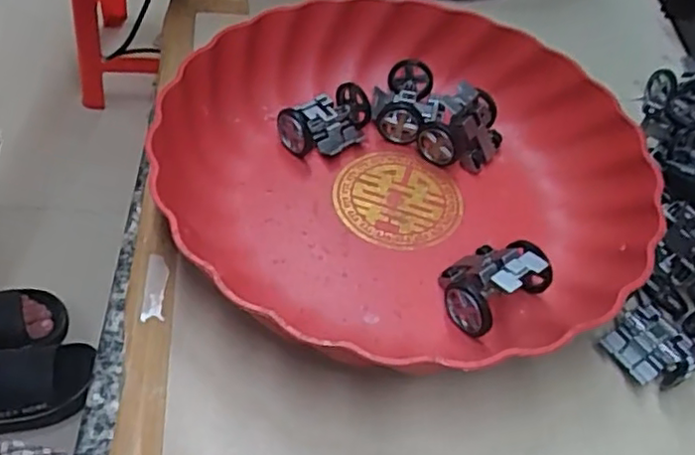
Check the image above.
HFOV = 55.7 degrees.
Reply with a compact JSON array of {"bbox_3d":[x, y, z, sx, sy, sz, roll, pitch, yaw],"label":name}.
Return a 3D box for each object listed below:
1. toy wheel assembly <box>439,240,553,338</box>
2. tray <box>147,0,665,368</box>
[{"bbox_3d":[0.068,0.023,0.316,0.048,0.032,0.038,-31,60,-27],"label":"toy wheel assembly"},{"bbox_3d":[0.030,-0.031,0.349,0.245,0.049,0.243,-28,59,-26],"label":"tray"}]

